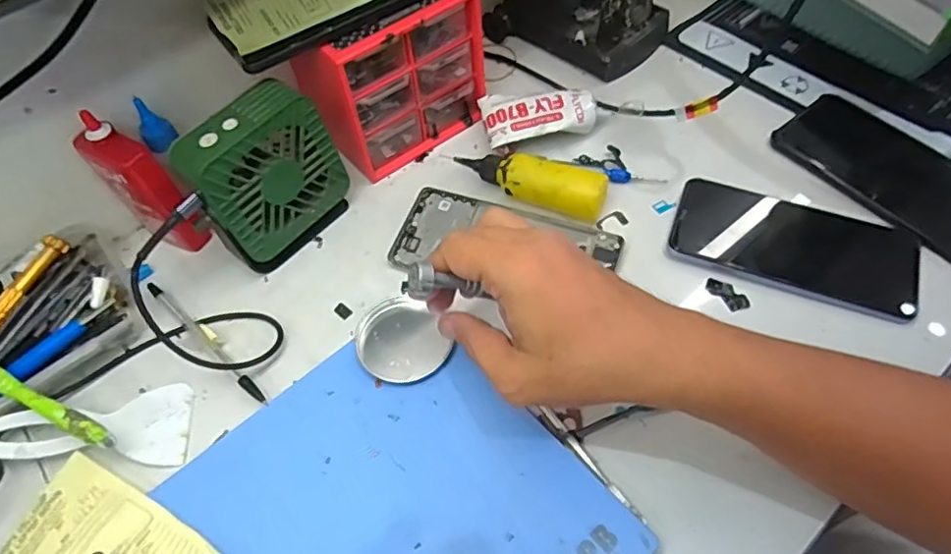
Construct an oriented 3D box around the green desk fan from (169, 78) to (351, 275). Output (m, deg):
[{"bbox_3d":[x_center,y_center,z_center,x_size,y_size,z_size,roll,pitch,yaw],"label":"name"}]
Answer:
[{"bbox_3d":[-0.147,-0.067,0.421,0.041,0.111,0.101,35,64,24],"label":"green desk fan"}]

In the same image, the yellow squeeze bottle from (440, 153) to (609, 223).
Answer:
[{"bbox_3d":[0.038,-0.072,0.453,0.122,0.034,0.029,16,58,14],"label":"yellow squeeze bottle"}]

